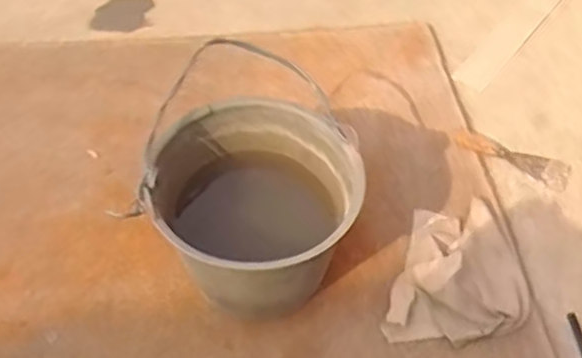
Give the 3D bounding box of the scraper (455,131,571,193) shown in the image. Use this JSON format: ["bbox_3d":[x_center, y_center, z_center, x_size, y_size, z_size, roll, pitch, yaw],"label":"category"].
[{"bbox_3d":[0.384,-0.035,1.190,0.200,0.012,0.062,23,55,15],"label":"scraper"}]

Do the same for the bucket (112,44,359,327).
[{"bbox_3d":[-0.052,0.046,0.977,0.285,0.216,0.275,3,53,0],"label":"bucket"}]

